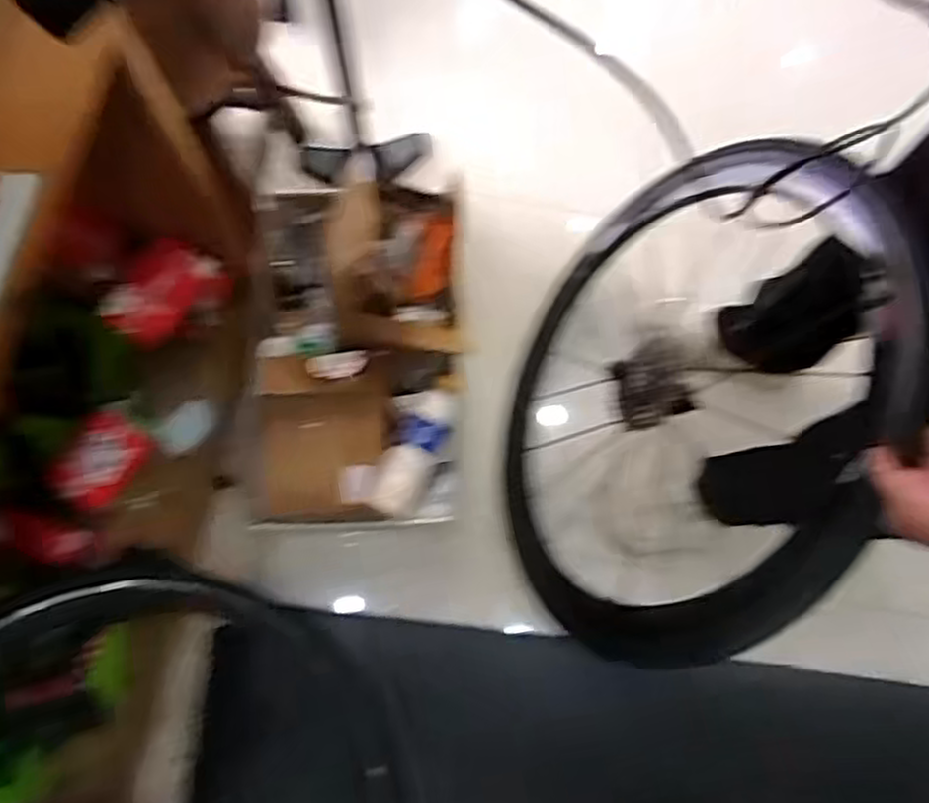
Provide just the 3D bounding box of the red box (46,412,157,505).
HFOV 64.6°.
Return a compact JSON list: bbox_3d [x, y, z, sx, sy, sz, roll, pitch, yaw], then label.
[{"bbox_3d":[-0.490,0.076,0.993,0.090,0.036,0.129,31,76,6],"label":"red box"}]

